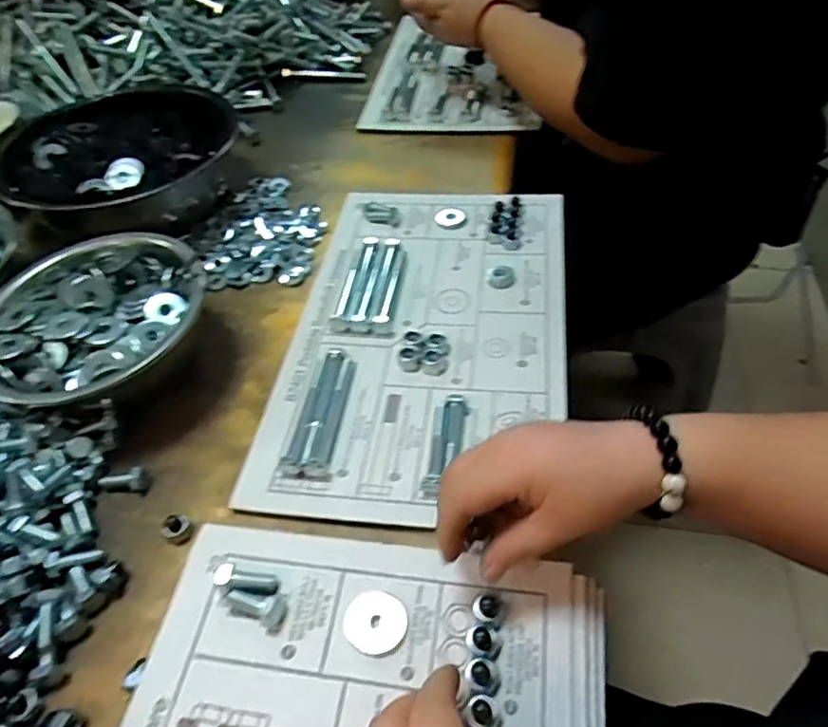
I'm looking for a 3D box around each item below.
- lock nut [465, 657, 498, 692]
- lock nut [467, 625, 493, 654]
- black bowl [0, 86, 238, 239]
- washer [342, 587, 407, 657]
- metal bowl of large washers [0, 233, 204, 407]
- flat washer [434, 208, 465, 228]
[{"bbox_3d":[0.035,0.156,0.309,0.016,0.012,0.015,-1,48,1],"label":"lock nut"},{"bbox_3d":[0.035,0.145,0.321,0.014,0.013,0.014,-1,48,1],"label":"lock nut"},{"bbox_3d":[-0.301,-0.202,0.624,0.202,0.068,0.202,-1,48,1],"label":"black bowl"},{"bbox_3d":[-0.021,0.141,0.333,0.033,0.004,0.032,0,54,-1],"label":"washer"},{"bbox_3d":[-0.249,-0.031,0.475,0.152,0.055,0.166,-1,48,1],"label":"metal bowl of large washers"},{"bbox_3d":[0.037,-0.151,0.624,0.030,0.004,0.033,3,49,-3],"label":"flat washer"}]

